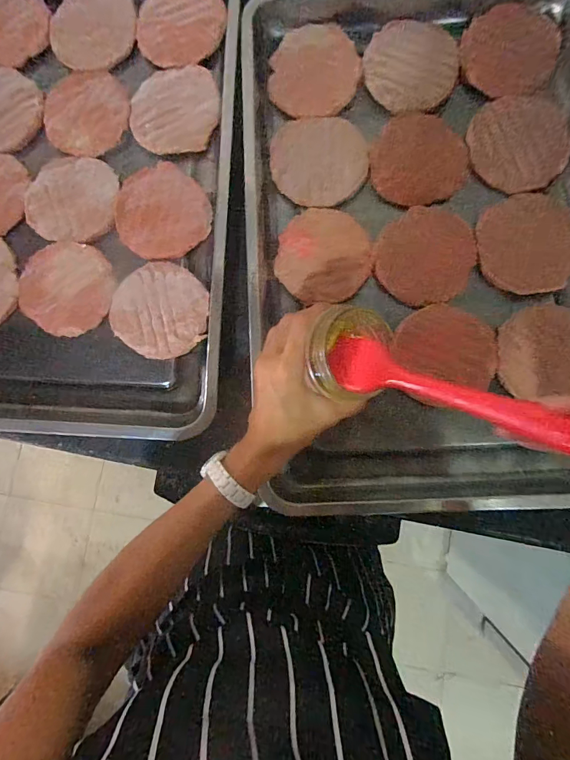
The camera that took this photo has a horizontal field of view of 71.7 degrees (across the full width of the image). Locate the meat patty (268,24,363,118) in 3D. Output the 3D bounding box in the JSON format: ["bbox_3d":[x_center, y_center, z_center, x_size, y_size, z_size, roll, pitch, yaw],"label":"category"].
[{"bbox_3d":[0.036,-0.373,0.476,0.105,0.004,0.112,0,88,1],"label":"meat patty"}]

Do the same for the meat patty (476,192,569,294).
[{"bbox_3d":[0.275,-0.153,0.441,0.109,0.017,0.112,-5,83,2],"label":"meat patty"}]

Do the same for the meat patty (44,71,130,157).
[{"bbox_3d":[-0.250,-0.336,0.494,0.105,0.012,0.114,0,84,2],"label":"meat patty"}]

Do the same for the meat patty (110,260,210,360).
[{"bbox_3d":[-0.145,-0.082,0.458,0.113,0.010,0.109,5,84,3],"label":"meat patty"}]

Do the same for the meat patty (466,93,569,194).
[{"bbox_3d":[0.268,-0.272,0.452,0.105,0.014,0.113,0,84,2],"label":"meat patty"}]

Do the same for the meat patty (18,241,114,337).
[{"bbox_3d":[-0.259,-0.108,0.466,0.109,0.008,0.106,14,84,4],"label":"meat patty"}]

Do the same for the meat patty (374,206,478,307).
[{"bbox_3d":[0.161,-0.142,0.449,0.107,0.015,0.115,0,84,2],"label":"meat patty"}]

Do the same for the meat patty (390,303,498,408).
[{"bbox_3d":[0.173,-0.027,0.430,0.110,0.015,0.109,0,84,2],"label":"meat patty"}]

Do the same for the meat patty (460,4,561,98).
[{"bbox_3d":[0.263,-0.386,0.460,0.102,0.012,0.106,-3,84,2],"label":"meat patty"}]

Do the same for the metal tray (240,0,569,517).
[{"bbox_3d":[0.155,-0.166,0.436,0.387,0.039,0.605,-2,84,4],"label":"metal tray"}]

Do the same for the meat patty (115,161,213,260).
[{"bbox_3d":[-0.150,-0.202,0.471,0.105,0.013,0.115,0,84,2],"label":"meat patty"}]

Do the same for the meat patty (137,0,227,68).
[{"bbox_3d":[-0.129,-0.440,0.492,0.107,0.006,0.101,0,84,2],"label":"meat patty"}]

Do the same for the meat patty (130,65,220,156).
[{"bbox_3d":[-0.135,-0.331,0.482,0.108,0.009,0.106,0,84,2],"label":"meat patty"}]

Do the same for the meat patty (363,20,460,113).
[{"bbox_3d":[0.152,-0.376,0.472,0.110,0.004,0.108,0,84,2],"label":"meat patty"}]

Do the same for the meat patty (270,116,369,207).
[{"bbox_3d":[0.039,-0.261,0.465,0.112,0.010,0.111,0,84,2],"label":"meat patty"}]

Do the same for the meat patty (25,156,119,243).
[{"bbox_3d":[-0.259,-0.221,0.481,0.111,0.017,0.107,3,84,2],"label":"meat patty"}]

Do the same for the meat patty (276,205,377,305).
[{"bbox_3d":[0.042,-0.144,0.454,0.106,0.013,0.108,0,84,2],"label":"meat patty"}]

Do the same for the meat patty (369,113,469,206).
[{"bbox_3d":[0.157,-0.260,0.461,0.108,0.005,0.109,-2,84,2],"label":"meat patty"}]

